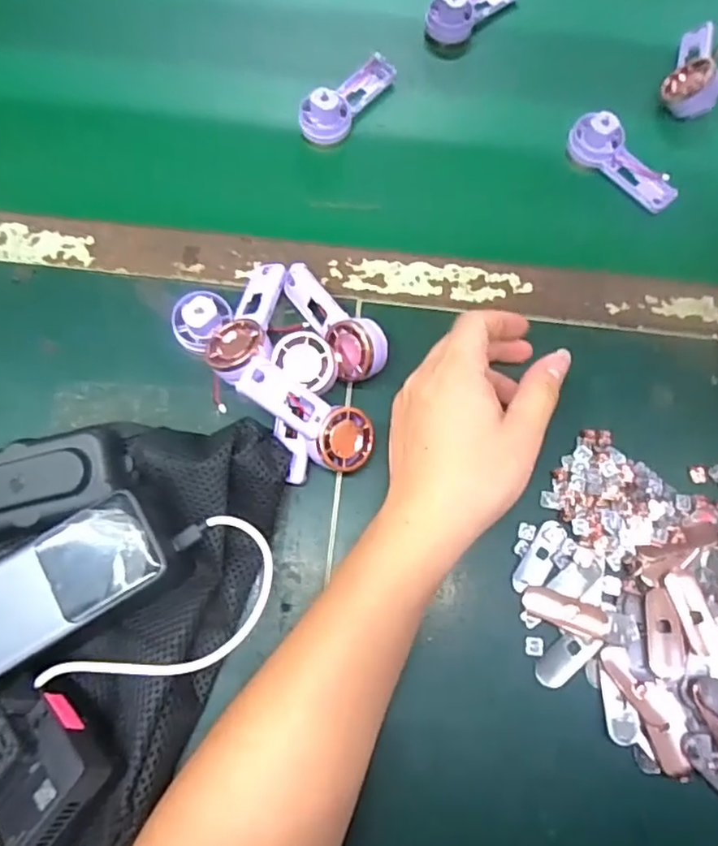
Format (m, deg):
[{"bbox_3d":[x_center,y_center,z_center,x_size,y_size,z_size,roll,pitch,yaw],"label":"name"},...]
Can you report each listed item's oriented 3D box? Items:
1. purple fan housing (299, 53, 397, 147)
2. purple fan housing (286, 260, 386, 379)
[{"bbox_3d":[-0.007,-0.259,0.467,0.032,0.031,0.094,39,77,10],"label":"purple fan housing"},{"bbox_3d":[-0.014,-0.070,0.400,0.035,0.038,0.095,-28,76,-9],"label":"purple fan housing"}]

